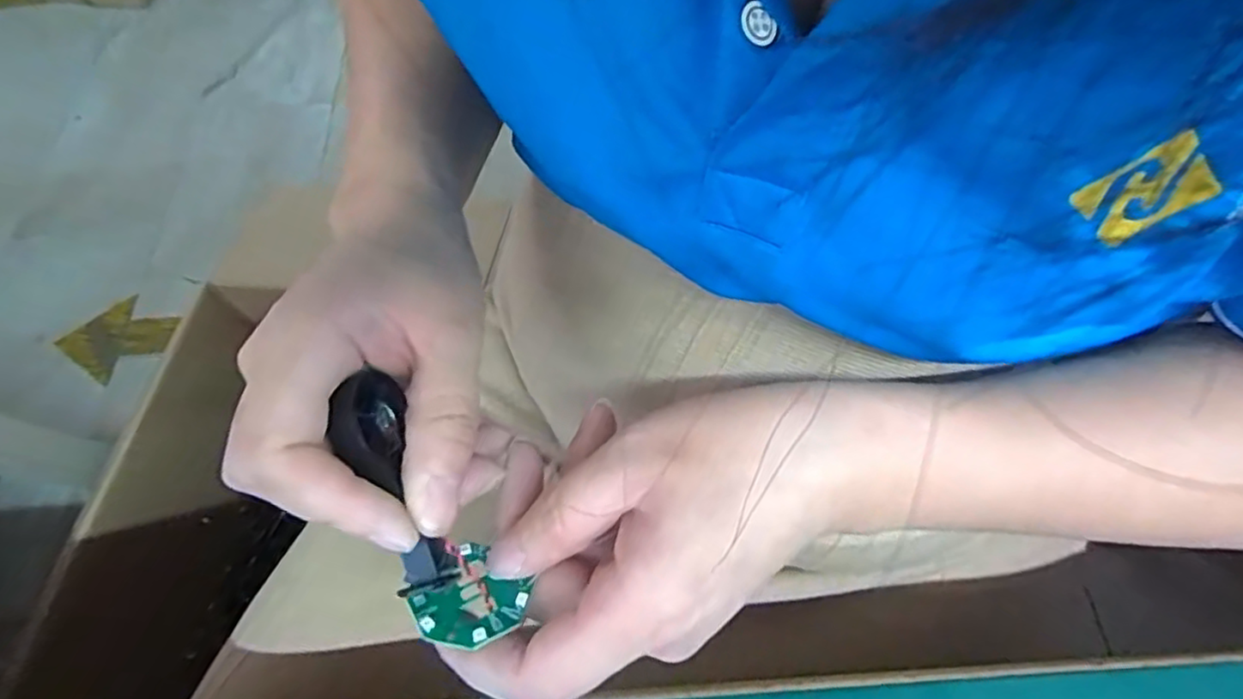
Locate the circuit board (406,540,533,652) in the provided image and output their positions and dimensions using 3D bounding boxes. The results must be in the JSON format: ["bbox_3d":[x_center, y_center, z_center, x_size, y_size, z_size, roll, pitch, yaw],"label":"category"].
[{"bbox_3d":[-0.045,0.072,0.196,0.031,0.004,0.032,12,32,12],"label":"circuit board"}]

